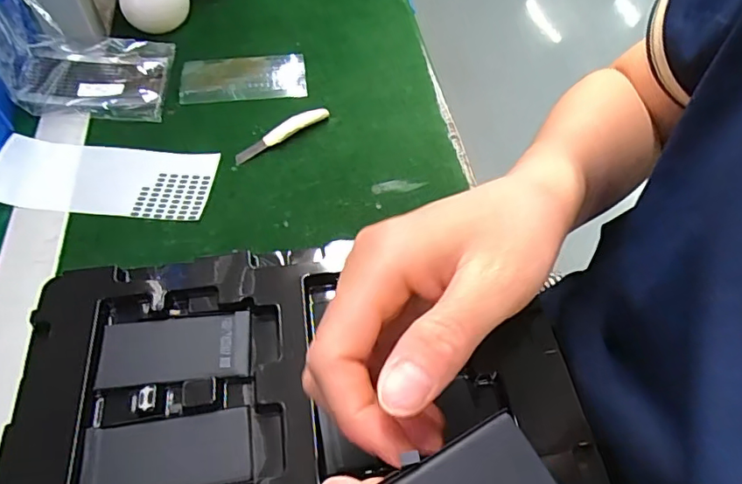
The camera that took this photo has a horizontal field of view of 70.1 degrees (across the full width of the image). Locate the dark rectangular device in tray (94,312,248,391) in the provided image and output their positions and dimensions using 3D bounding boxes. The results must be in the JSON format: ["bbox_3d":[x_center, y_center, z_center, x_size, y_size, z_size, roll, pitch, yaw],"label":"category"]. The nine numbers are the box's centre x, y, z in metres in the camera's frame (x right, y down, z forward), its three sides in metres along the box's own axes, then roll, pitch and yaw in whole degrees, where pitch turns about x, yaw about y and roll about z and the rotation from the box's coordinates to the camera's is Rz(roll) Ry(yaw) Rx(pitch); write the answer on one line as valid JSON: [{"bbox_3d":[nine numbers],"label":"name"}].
[{"bbox_3d":[-0.103,0.056,0.279,0.076,0.004,0.037,-5,55,-6],"label":"dark rectangular device in tray"}]

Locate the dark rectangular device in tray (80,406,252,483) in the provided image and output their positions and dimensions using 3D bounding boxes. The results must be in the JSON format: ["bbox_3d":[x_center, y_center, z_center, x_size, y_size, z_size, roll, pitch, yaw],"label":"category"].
[{"bbox_3d":[-0.096,0.100,0.248,0.076,0.004,0.035,-7,55,-8],"label":"dark rectangular device in tray"}]

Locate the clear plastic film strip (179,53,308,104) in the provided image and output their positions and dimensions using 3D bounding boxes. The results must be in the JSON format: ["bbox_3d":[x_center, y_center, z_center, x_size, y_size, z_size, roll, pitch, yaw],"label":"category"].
[{"bbox_3d":[-0.116,-0.147,0.479,0.113,0.009,0.057,-8,58,-1],"label":"clear plastic film strip"}]

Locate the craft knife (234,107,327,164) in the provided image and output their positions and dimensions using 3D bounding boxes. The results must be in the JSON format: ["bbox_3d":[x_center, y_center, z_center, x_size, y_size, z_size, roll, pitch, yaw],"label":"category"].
[{"bbox_3d":[-0.072,-0.090,0.430,0.086,0.013,0.013,-32,62,-23],"label":"craft knife"}]

